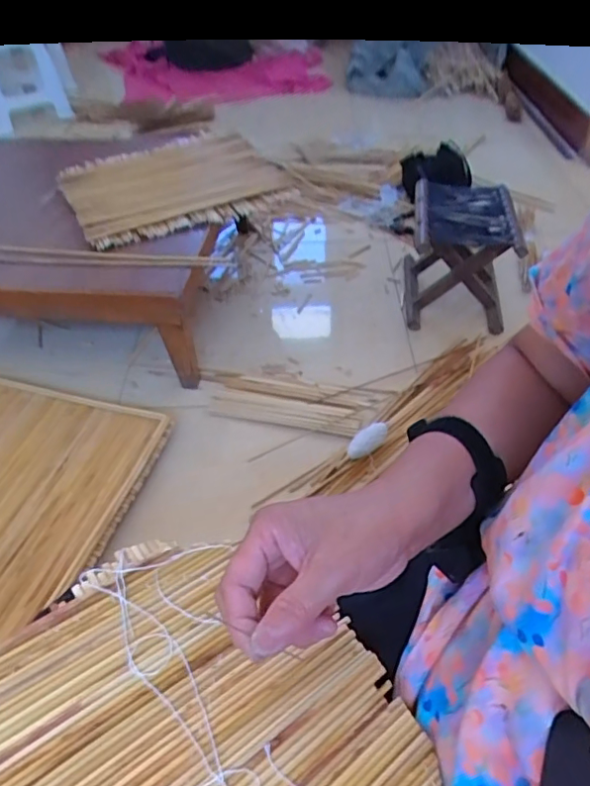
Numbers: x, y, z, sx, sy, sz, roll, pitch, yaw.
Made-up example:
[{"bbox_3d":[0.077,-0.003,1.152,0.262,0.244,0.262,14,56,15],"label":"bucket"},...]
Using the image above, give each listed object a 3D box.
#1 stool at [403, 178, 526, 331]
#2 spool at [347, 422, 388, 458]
[{"bbox_3d":[0.355,-0.293,1.219,0.210,0.223,0.276,4,45,7],"label":"stool"},{"bbox_3d":[0.125,0.081,0.938,0.033,0.030,0.093,34,56,31],"label":"spool"}]

